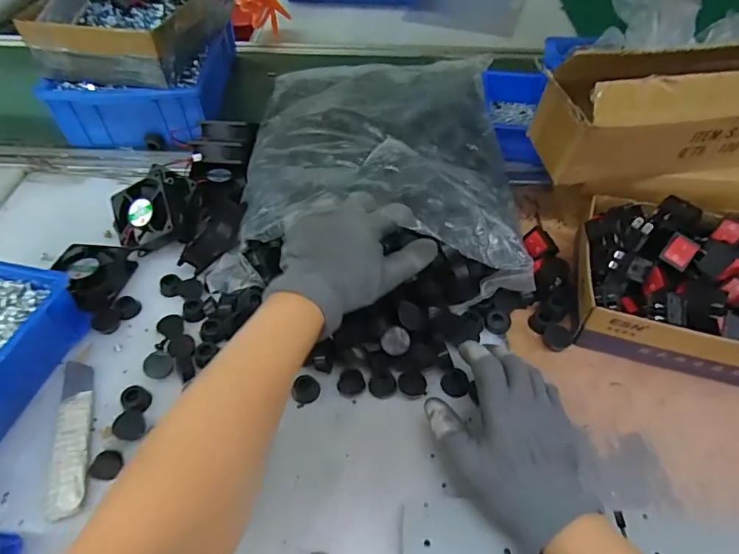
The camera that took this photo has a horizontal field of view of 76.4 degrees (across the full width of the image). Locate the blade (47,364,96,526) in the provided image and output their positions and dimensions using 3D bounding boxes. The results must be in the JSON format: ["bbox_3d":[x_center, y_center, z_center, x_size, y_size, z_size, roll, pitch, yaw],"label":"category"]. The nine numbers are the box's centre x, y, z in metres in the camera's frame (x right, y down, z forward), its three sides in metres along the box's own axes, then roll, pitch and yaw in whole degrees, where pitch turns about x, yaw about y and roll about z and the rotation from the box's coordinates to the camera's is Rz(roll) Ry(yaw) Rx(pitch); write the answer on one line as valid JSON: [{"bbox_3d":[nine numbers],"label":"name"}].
[{"bbox_3d":[-0.246,0.126,0.387,0.029,0.009,0.134,-13,51,-11],"label":"blade"}]

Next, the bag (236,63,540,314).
[{"bbox_3d":[0.009,-0.157,0.538,0.273,0.072,0.386,-1,50,-1],"label":"bag"}]

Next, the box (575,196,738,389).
[{"bbox_3d":[0.308,0.000,0.441,0.217,0.089,0.170,13,51,11],"label":"box"}]

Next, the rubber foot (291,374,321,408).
[{"bbox_3d":[-0.055,0.099,0.413,0.023,0.012,0.021,-18,52,-14],"label":"rubber foot"}]

